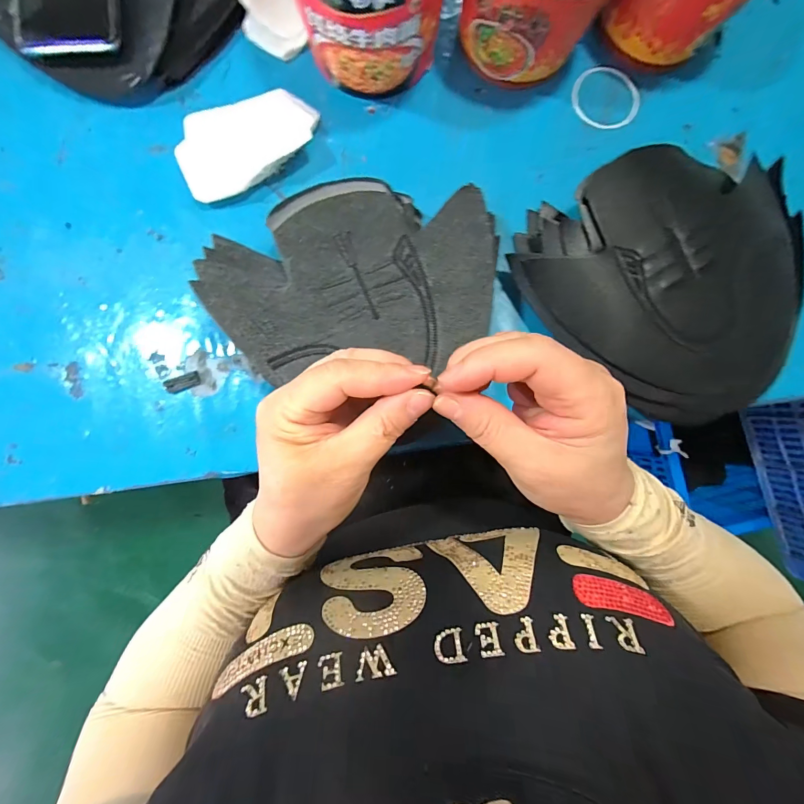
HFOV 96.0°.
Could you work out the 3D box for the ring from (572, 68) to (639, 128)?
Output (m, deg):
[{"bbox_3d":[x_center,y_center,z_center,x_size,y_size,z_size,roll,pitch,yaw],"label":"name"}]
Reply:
[{"bbox_3d":[0.176,-0.262,0.312,0.058,0.005,0.051,14,88,-2],"label":"ring"}]

